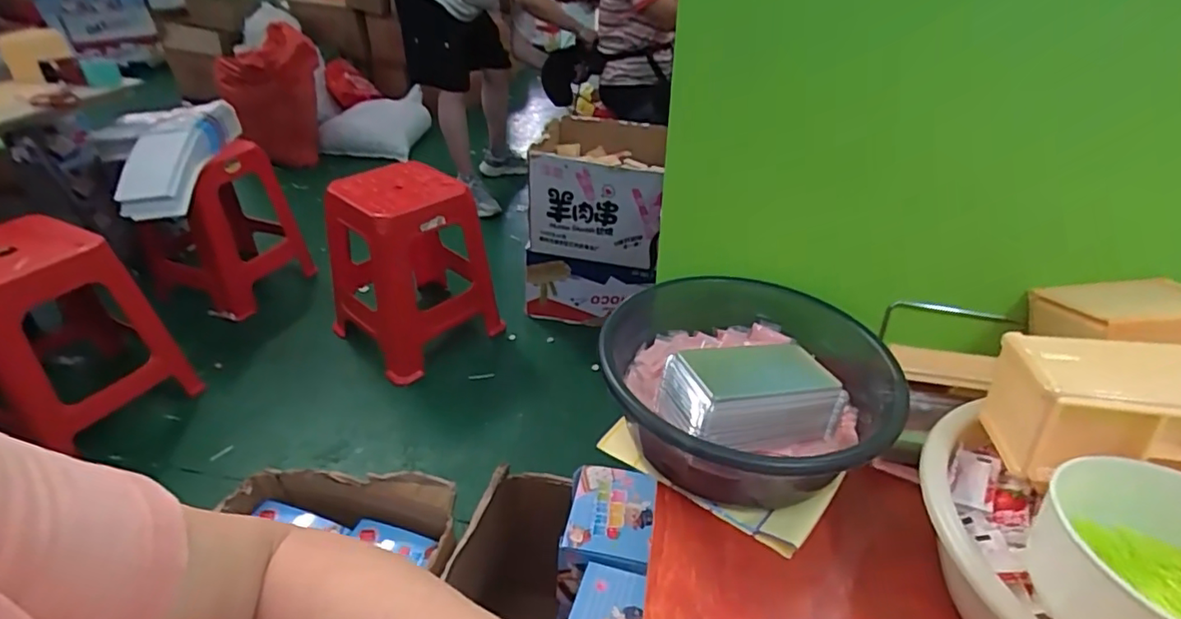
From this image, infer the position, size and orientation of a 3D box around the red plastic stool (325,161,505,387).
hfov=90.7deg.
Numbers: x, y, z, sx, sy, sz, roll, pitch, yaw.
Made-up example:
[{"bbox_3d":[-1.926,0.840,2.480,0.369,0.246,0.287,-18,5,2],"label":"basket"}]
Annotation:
[{"bbox_3d":[-0.514,-0.132,1.660,0.405,0.491,0.364,28,42,33],"label":"red plastic stool"}]

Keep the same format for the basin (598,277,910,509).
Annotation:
[{"bbox_3d":[0.155,0.077,0.559,0.258,0.107,0.250,1,34,-1],"label":"basin"}]

